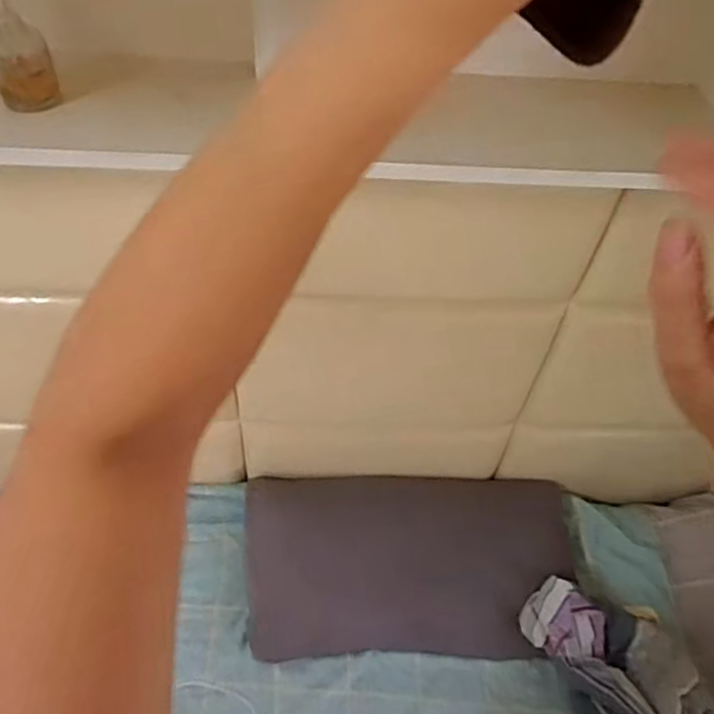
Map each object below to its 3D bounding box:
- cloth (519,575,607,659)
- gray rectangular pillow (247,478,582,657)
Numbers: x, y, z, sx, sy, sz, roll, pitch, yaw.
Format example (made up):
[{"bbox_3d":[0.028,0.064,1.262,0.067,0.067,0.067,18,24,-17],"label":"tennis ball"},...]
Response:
[{"bbox_3d":[0.436,0.550,1.307,0.181,0.090,0.138,15,50,9],"label":"cloth"},{"bbox_3d":[0.119,0.454,1.423,0.727,0.113,0.398,2,49,-3],"label":"gray rectangular pillow"}]

